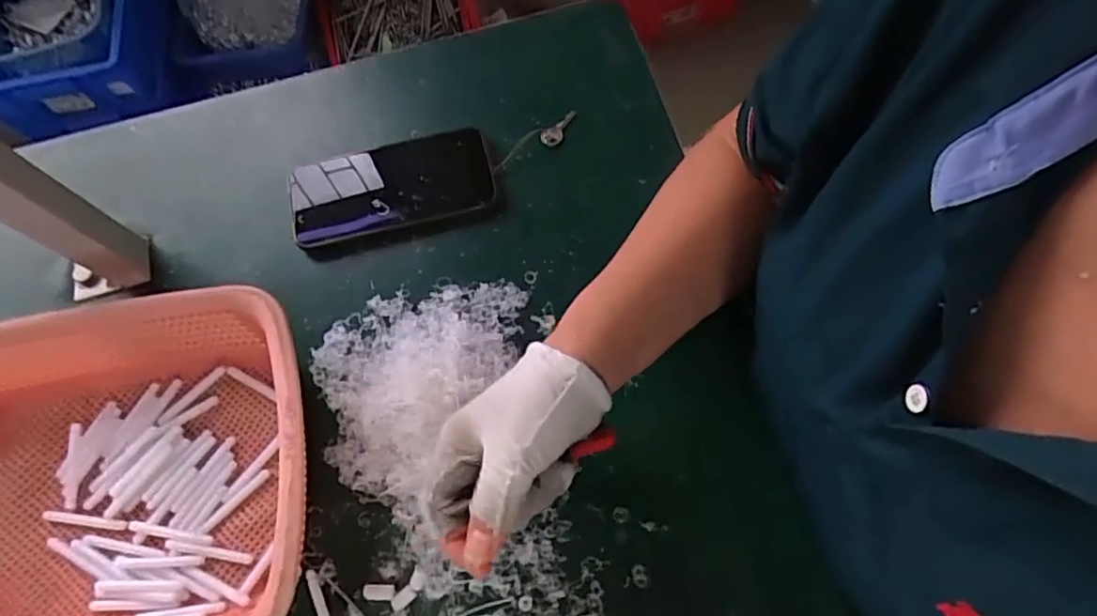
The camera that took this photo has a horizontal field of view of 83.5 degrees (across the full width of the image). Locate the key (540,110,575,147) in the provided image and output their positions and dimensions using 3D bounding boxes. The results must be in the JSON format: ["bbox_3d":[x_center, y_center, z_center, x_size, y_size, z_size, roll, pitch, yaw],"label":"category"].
[{"bbox_3d":[0.009,-0.150,0.511,0.015,0.004,0.037,39,76,14],"label":"key"}]

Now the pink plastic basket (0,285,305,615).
[{"bbox_3d":[-0.292,0.116,0.388,0.292,0.068,0.212,-10,70,-1],"label":"pink plastic basket"}]

